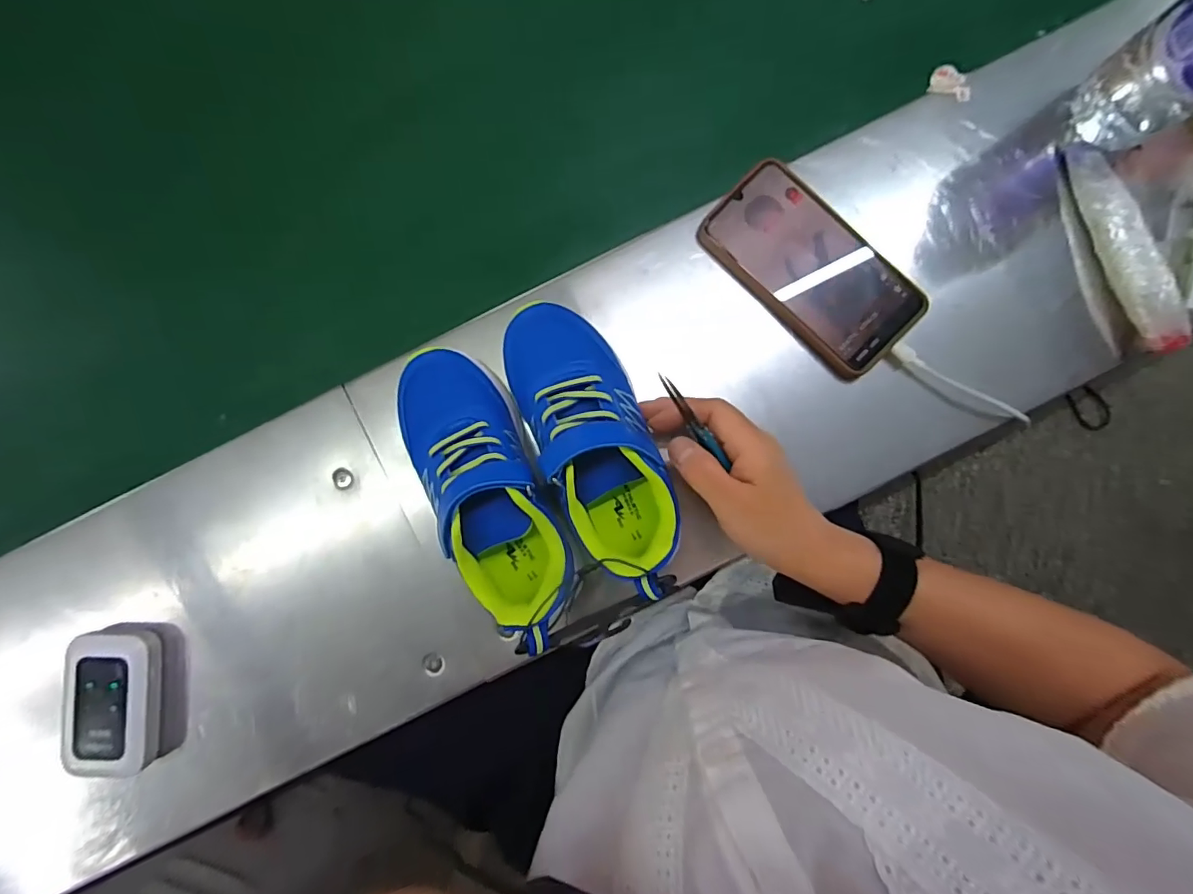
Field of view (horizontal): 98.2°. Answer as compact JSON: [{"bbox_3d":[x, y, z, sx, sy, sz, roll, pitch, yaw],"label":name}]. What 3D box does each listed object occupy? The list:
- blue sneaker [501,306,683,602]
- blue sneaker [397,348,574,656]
[{"bbox_3d":[-0.001,-0.006,0.327,0.069,0.065,0.189,-23,83,-1],"label":"blue sneaker"},{"bbox_3d":[-0.071,0.026,0.338,0.069,0.084,0.187,-25,86,-1],"label":"blue sneaker"}]

